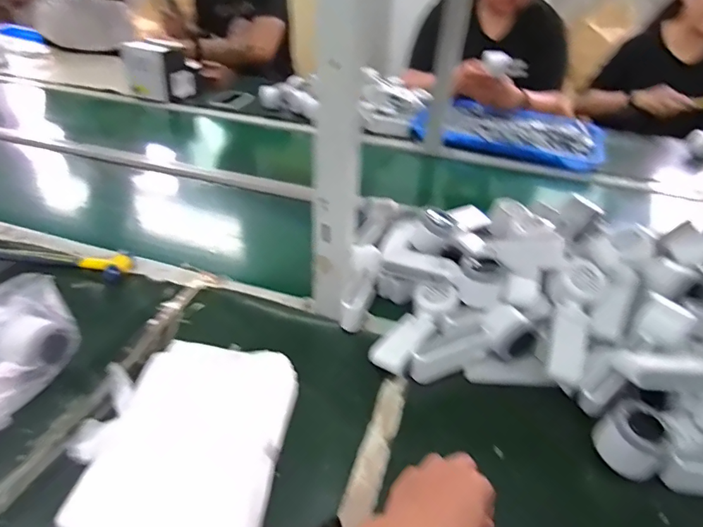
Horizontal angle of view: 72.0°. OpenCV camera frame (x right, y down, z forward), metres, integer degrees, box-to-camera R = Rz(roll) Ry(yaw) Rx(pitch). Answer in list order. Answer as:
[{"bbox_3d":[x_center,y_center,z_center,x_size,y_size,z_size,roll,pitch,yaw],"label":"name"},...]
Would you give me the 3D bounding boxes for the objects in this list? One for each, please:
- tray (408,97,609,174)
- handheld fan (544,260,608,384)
[{"bbox_3d":[0.425,-0.367,1.293,0.482,0.057,0.321,16,37,17],"label":"tray"},{"bbox_3d":[0.271,0.073,0.598,0.061,0.035,0.164,13,64,13],"label":"handheld fan"}]

